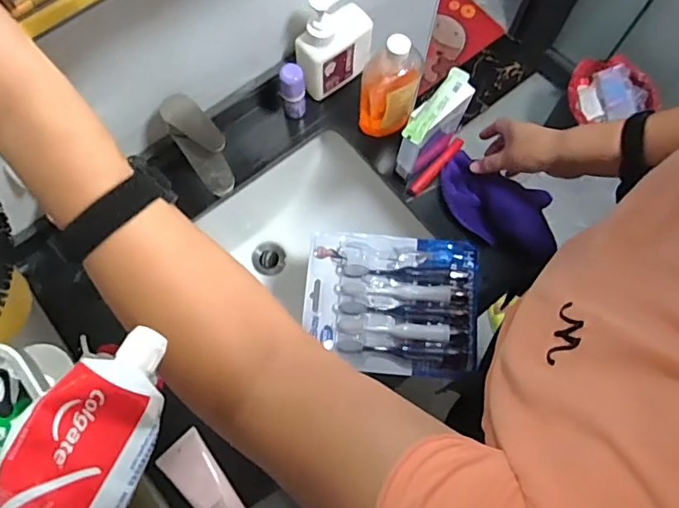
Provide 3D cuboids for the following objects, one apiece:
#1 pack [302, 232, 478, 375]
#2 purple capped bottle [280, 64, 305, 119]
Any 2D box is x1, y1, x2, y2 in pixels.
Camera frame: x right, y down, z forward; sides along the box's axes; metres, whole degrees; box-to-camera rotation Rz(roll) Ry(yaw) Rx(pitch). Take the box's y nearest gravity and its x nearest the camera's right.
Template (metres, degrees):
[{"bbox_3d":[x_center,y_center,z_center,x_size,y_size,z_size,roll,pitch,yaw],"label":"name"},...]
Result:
[{"bbox_3d":[0.071,0.064,0.732,0.230,0.021,0.187,4,72,1],"label":"pack"},{"bbox_3d":[-0.068,-0.239,0.780,0.031,0.095,0.029,-9,73,-3],"label":"purple capped bottle"}]

